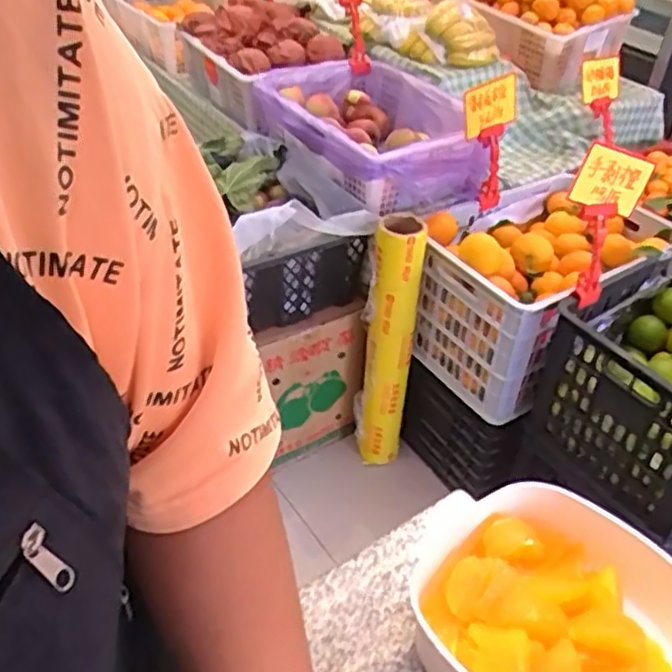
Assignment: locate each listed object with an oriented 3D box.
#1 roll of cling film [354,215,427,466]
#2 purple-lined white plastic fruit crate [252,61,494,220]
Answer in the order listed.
[{"bbox_3d":[0.115,0.039,1.592,0.110,0.681,0.103,9,40,8],"label":"roll of cling film"},{"bbox_3d":[0.092,-0.447,1.561,0.454,0.177,0.361,32,48,31],"label":"purple-lined white plastic fruit crate"}]

